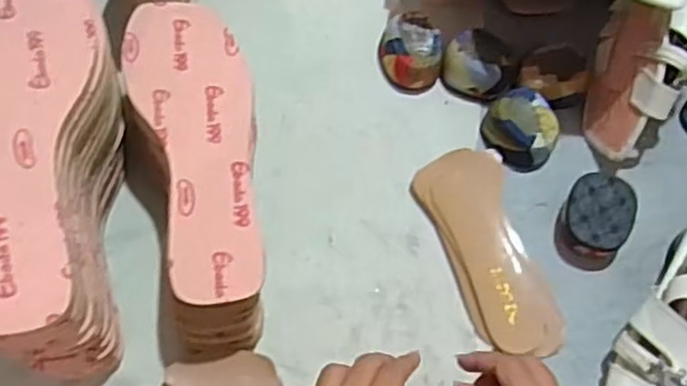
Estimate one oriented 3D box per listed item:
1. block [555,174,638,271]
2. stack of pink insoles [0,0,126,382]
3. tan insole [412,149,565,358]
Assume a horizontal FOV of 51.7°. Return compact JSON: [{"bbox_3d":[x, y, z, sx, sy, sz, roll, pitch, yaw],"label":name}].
[{"bbox_3d":[0.194,0.022,0.552,0.049,0.036,0.065,18,66,5],"label":"block"},{"bbox_3d":[-0.192,-0.005,0.485,0.086,0.142,0.237,-9,65,-5],"label":"stack of pink insoles"},{"bbox_3d":[0.114,0.044,0.554,0.071,0.010,0.170,-17,68,-11],"label":"tan insole"}]

